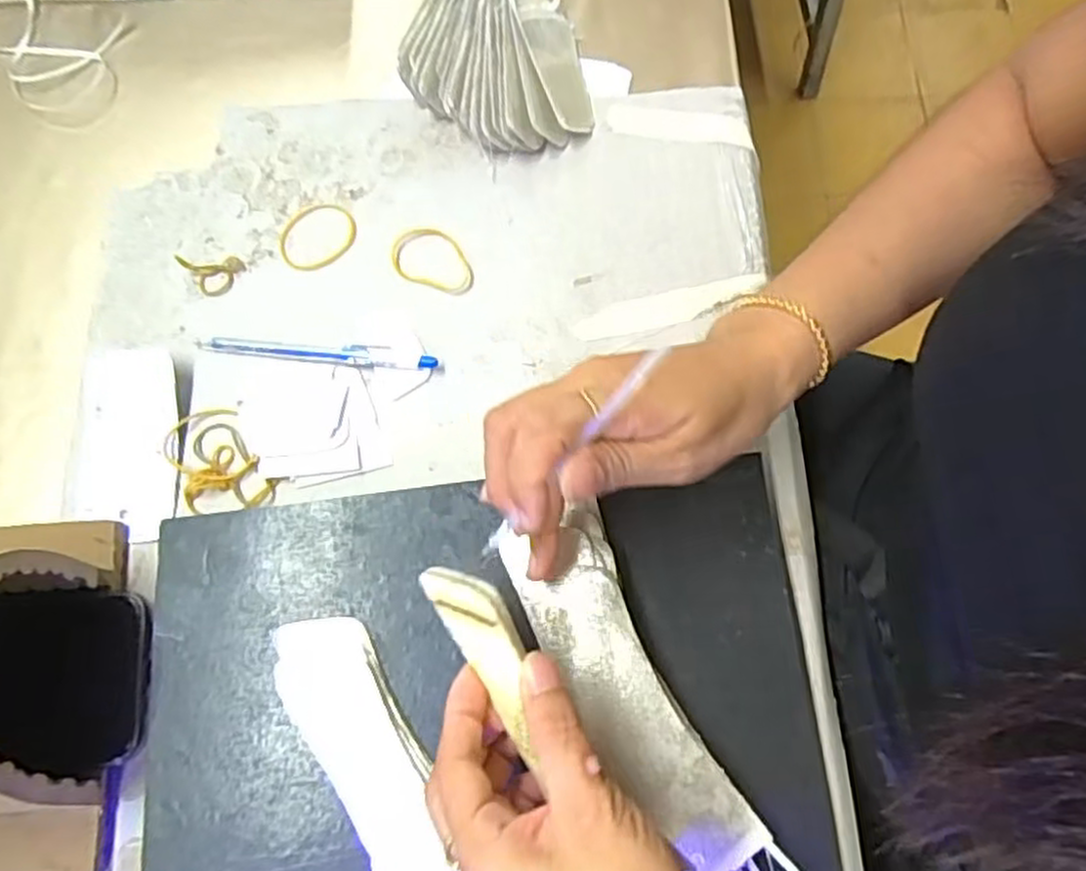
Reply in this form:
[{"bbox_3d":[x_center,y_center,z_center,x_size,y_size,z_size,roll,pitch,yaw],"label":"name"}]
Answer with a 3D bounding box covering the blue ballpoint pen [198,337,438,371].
[{"bbox_3d":[-0.125,-0.046,0.422,0.129,0.008,0.011,3,73,1],"label":"blue ballpoint pen"}]

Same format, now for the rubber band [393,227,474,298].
[{"bbox_3d":[-0.062,-0.103,0.444,0.051,0.004,0.037,18,74,5],"label":"rubber band"}]

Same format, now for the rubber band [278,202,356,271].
[{"bbox_3d":[-0.134,-0.118,0.450,0.047,0.004,0.043,0,73,0],"label":"rubber band"}]

